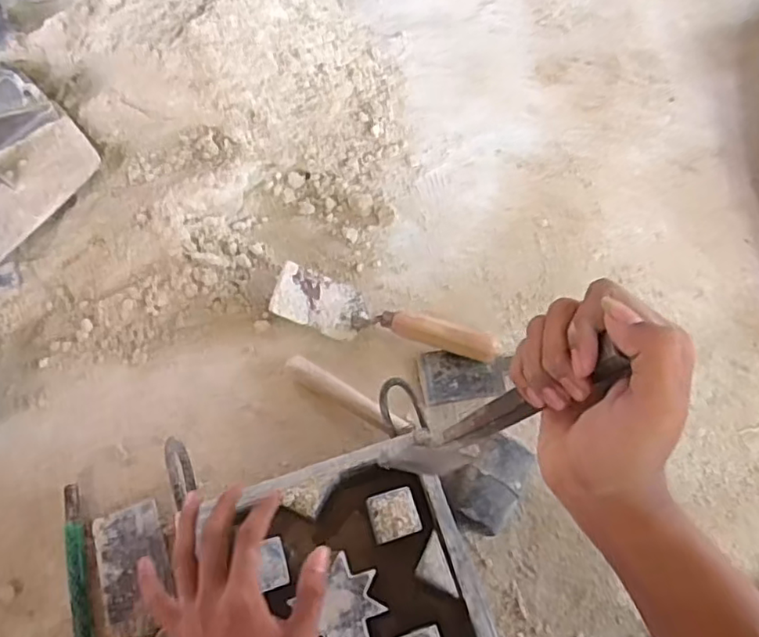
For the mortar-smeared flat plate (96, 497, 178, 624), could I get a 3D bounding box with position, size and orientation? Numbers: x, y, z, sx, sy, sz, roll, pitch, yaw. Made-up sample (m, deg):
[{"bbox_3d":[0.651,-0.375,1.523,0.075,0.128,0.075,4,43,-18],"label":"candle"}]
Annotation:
[{"bbox_3d":[-0.255,0.248,0.629,0.069,0.008,0.107,-17,65,-8],"label":"mortar-smeared flat plate"}]

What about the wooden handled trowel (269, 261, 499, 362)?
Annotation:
[{"bbox_3d":[0.009,-0.004,0.730,0.261,0.051,0.066,11,64,6],"label":"wooden handled trowel"}]

